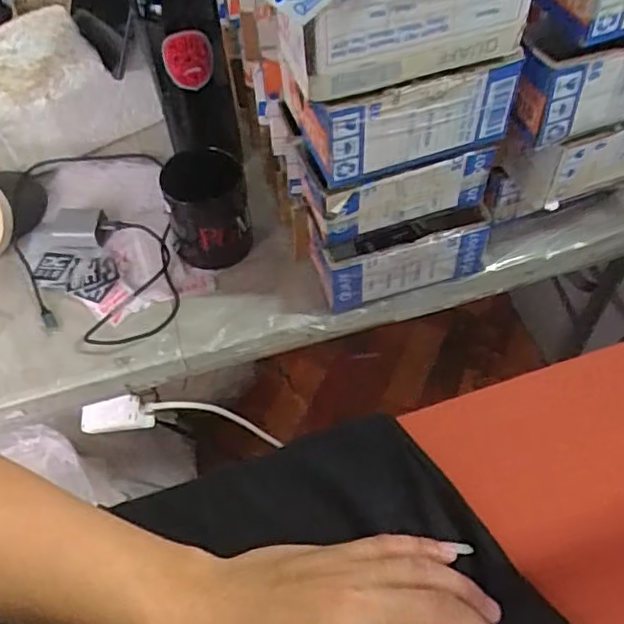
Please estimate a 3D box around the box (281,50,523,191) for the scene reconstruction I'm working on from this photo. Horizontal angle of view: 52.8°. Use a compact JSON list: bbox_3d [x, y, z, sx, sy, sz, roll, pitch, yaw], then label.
[{"bbox_3d":[0.062,-0.174,0.485,0.147,0.082,0.109,-19,57,-8],"label":"box"}]

